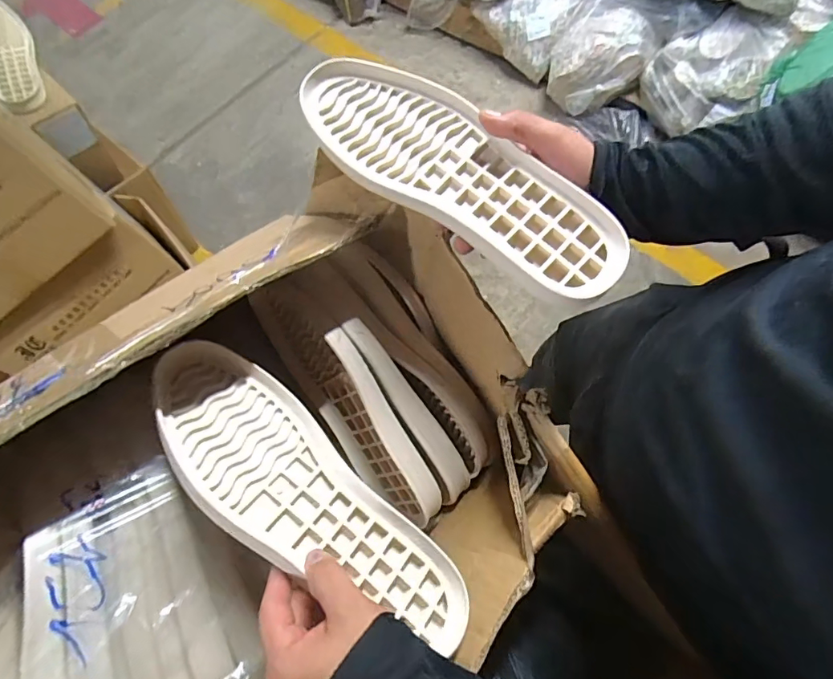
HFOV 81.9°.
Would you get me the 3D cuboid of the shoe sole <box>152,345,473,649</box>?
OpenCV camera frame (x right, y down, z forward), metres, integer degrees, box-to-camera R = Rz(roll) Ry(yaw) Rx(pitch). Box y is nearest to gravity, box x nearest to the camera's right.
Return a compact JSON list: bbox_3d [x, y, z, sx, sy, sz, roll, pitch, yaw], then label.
[{"bbox_3d":[-0.100,0.105,0.371,0.276,0.032,0.094,39,48,6],"label":"shoe sole"}]

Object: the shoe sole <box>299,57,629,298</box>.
[{"bbox_3d":[0.028,-0.130,0.366,0.280,0.023,0.094,39,74,14],"label":"shoe sole"}]

